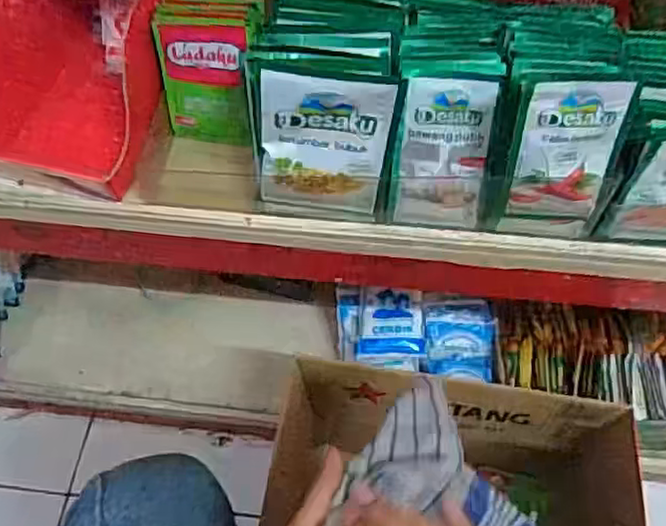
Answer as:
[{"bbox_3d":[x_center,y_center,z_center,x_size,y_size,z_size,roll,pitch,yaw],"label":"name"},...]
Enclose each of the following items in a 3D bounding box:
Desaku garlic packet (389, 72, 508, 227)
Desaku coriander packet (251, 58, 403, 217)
[{"bbox_3d":[0.073,-0.069,0.426,0.063,0.099,0.004,4,28,1],"label":"Desaku garlic packet"},{"bbox_3d":[-0.005,-0.070,0.406,0.083,0.119,0.016,3,52,0],"label":"Desaku coriander packet"}]

